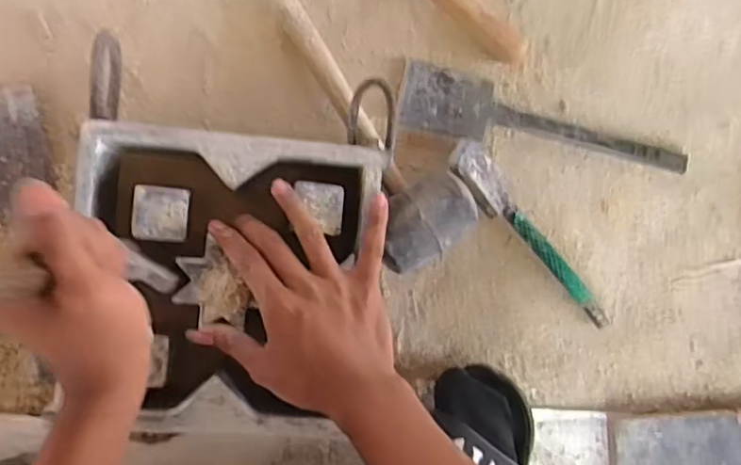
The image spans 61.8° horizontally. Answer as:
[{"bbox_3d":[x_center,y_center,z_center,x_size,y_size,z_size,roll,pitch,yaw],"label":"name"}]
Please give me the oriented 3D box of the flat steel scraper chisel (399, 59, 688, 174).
[{"bbox_3d":[0.185,-0.116,0.648,0.312,0.013,0.069,9,86,-9],"label":"flat steel scraper chisel"}]

